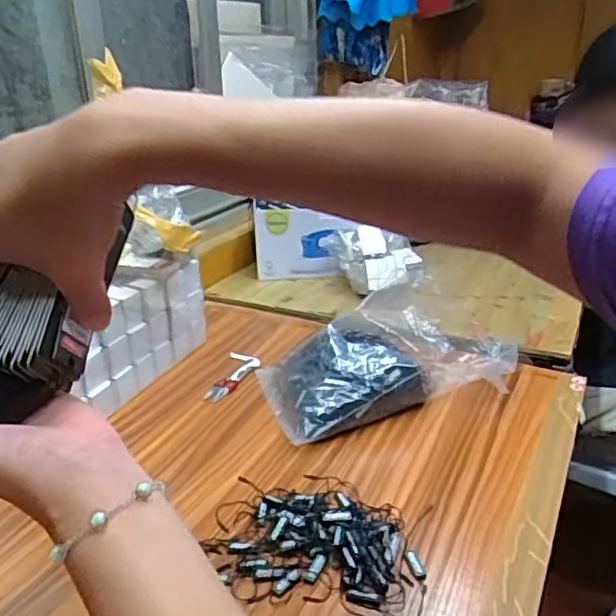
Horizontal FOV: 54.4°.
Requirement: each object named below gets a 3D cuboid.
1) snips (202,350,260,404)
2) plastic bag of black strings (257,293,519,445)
[{"bbox_3d":[-0.097,0.090,0.803,0.049,0.011,0.122,4,25,11],"label":"snips"},{"bbox_3d":[0.102,0.059,0.756,0.317,0.088,0.170,-10,26,-20],"label":"plastic bag of black strings"}]

